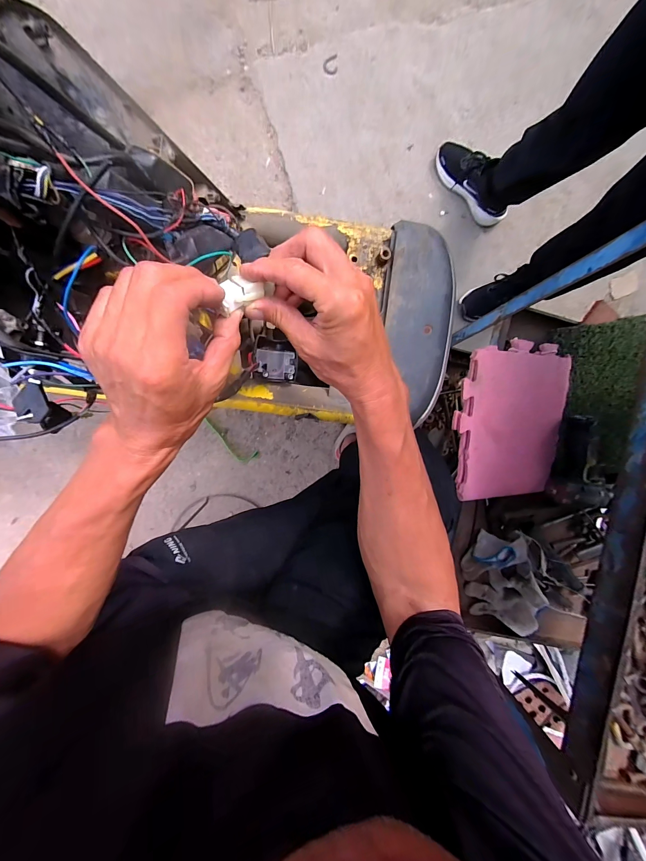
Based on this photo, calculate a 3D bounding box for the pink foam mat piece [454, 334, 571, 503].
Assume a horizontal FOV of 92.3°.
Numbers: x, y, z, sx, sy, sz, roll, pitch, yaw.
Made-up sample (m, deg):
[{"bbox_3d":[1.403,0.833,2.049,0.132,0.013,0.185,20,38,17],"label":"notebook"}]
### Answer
[{"bbox_3d":[0.363,-0.015,0.594,0.246,0.023,0.289,1,101,-16],"label":"pink foam mat piece"}]

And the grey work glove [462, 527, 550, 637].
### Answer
[{"bbox_3d":[0.366,0.314,0.620,0.144,0.076,0.212,-24,97,-2],"label":"grey work glove"}]

